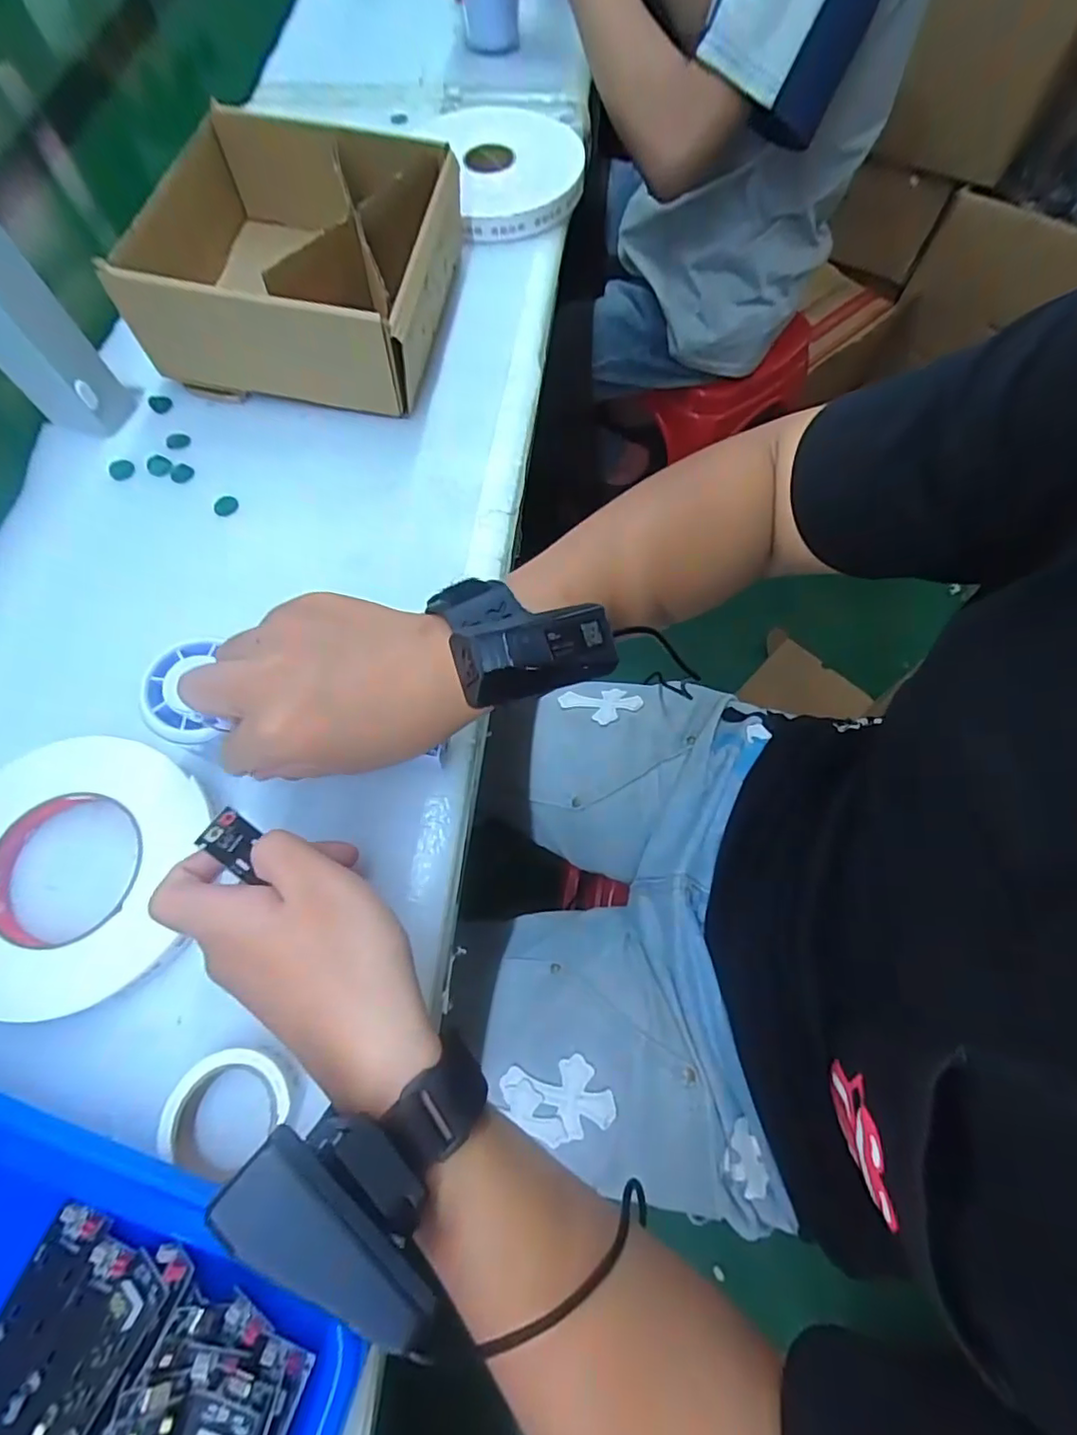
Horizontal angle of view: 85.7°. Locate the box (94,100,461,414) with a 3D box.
[{"bbox_3d":[-0.170,-0.330,0.423,0.194,0.083,0.194,8,70,3],"label":"box"}]

